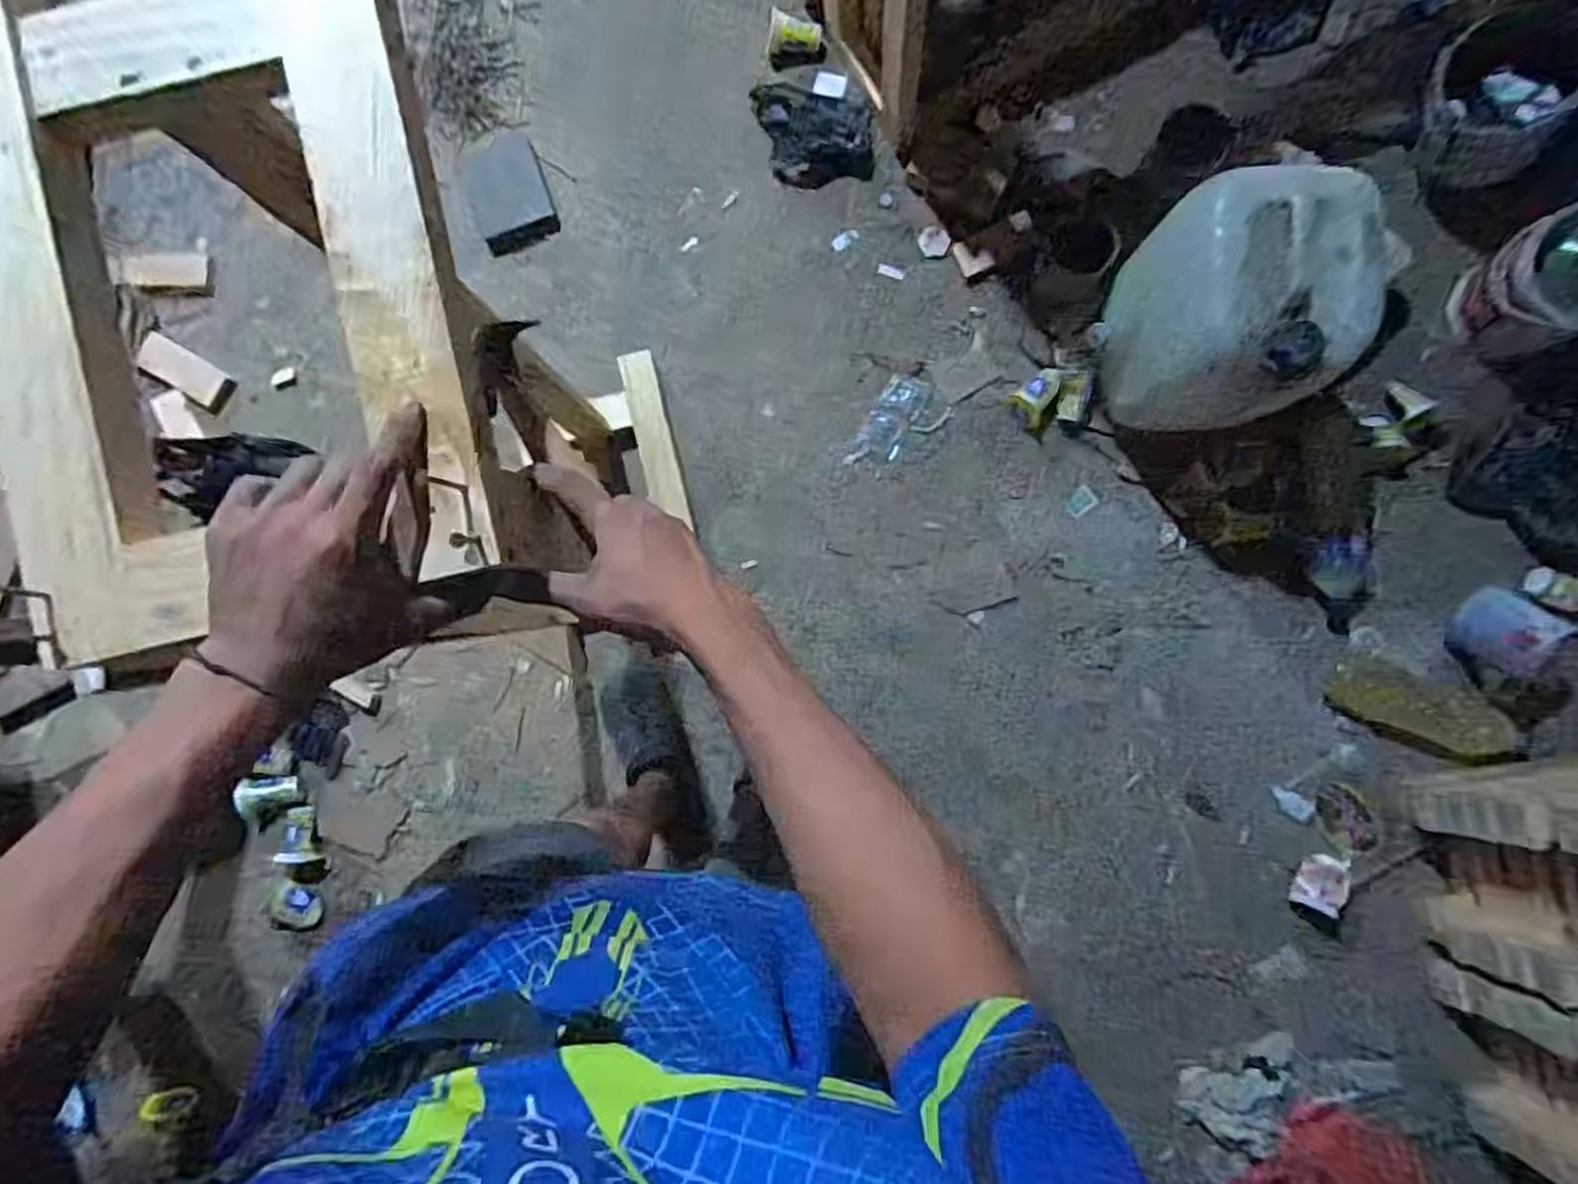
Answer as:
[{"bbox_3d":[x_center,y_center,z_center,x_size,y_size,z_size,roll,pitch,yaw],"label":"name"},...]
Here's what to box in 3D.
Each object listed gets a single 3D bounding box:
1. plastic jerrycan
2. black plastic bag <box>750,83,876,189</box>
[{"bbox_3d":[0.655,-0.411,1.168,0.217,0.361,0.331,0,87,-3],"label":"plastic jerrycan"},{"bbox_3d":[0.047,-0.862,1.456,0.209,0.056,0.209,-9,88,-3],"label":"black plastic bag"}]

